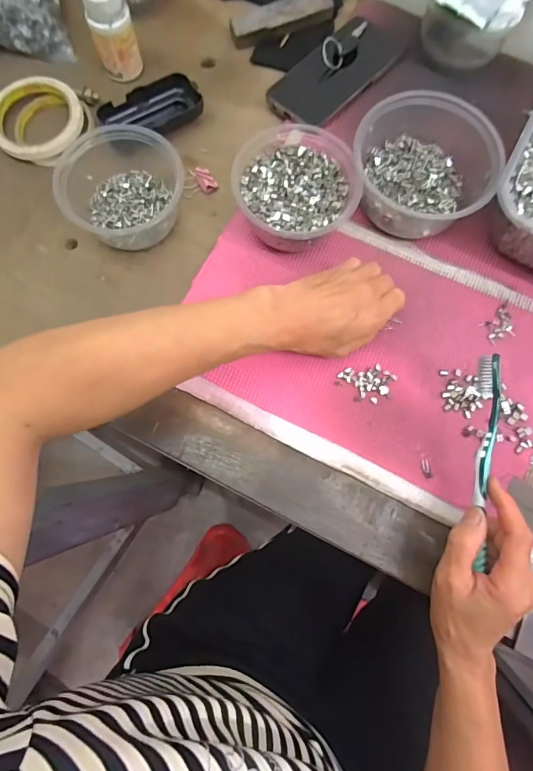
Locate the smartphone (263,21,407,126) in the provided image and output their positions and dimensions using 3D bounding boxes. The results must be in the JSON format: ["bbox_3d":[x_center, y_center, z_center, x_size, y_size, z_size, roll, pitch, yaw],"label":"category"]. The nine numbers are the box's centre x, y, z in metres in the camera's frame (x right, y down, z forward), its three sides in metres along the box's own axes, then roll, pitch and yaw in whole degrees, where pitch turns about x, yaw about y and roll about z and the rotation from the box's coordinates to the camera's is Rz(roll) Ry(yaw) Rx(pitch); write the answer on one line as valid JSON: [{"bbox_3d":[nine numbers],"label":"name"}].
[{"bbox_3d":[0.082,-0.356,0.473,0.071,0.018,0.170,45,82,-1],"label":"smartphone"}]

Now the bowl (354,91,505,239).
[{"bbox_3d":[0.149,-0.211,0.415,0.128,0.066,0.114,16,78,3],"label":"bowl"}]

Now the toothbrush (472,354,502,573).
[{"bbox_3d":[0.173,0.059,0.333,0.016,0.010,0.165,4,90,0],"label":"toothbrush"}]

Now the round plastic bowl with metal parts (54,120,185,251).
[{"bbox_3d":[-0.146,-0.202,0.413,0.109,0.066,0.115,-34,80,-8],"label":"round plastic bowl with metal parts"}]

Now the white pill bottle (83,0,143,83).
[{"bbox_3d":[-0.163,-0.377,0.443,0.042,0.076,0.041,3,77,0],"label":"white pill bottle"}]

